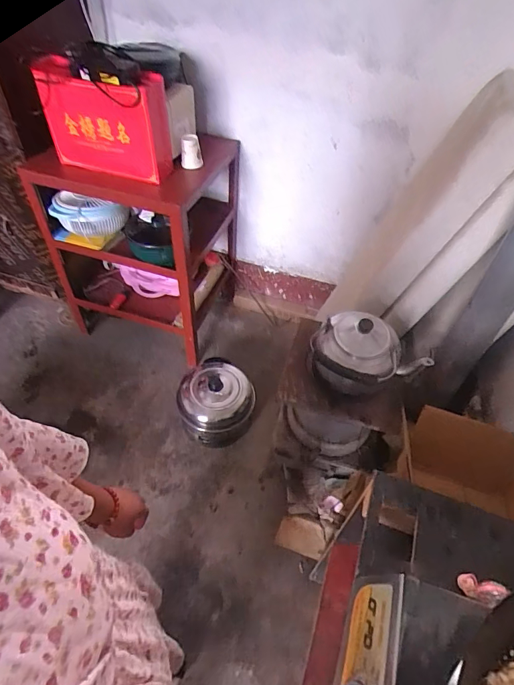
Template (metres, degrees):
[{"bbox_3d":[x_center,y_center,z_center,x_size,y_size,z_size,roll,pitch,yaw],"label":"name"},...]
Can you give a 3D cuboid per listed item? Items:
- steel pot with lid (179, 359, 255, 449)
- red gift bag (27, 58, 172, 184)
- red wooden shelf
[{"bbox_3d":[-0.157,0.223,1.574,0.268,0.219,0.282,2,48,-3],"label":"steel pot with lid"},{"bbox_3d":[-0.454,-0.690,1.280,0.379,0.306,0.150,16,49,9],"label":"red gift bag"},{"bbox_3d":[-0.445,-0.411,1.711,0.642,0.744,0.508,19,50,12],"label":"red wooden shelf"}]

